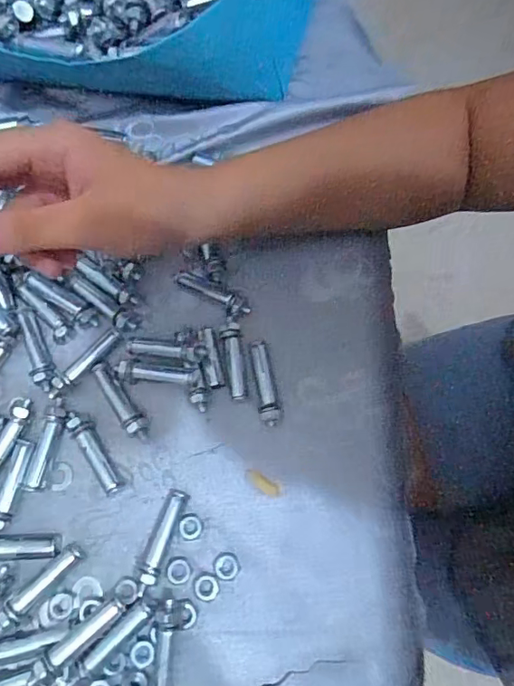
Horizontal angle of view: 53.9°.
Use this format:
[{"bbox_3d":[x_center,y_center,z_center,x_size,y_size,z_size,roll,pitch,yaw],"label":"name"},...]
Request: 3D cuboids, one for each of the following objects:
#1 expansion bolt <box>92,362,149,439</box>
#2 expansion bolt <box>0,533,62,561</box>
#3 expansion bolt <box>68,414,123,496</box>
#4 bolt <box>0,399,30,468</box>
[{"bbox_3d":[-0.085,0.035,0.309,0.013,0.012,0.054,-38,74,-11],"label":"expansion bolt"},{"bbox_3d":[-0.138,0.115,0.283,0.052,0.012,0.013,-3,71,0],"label":"expansion bolt"},{"bbox_3d":[-0.096,0.065,0.300,0.013,0.013,0.054,-30,73,-9],"label":"expansion bolt"},{"bbox_3d":[-0.151,0.059,0.300,0.010,0.010,0.054,22,73,9],"label":"bolt"}]

